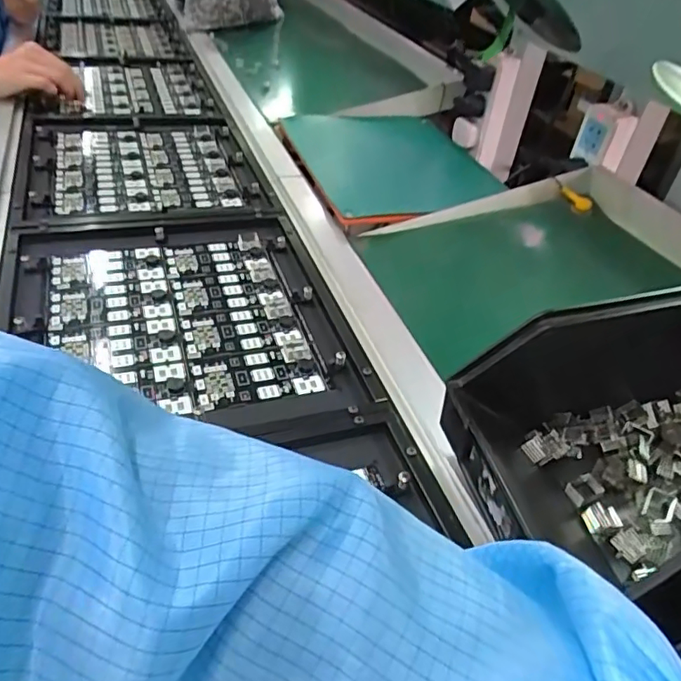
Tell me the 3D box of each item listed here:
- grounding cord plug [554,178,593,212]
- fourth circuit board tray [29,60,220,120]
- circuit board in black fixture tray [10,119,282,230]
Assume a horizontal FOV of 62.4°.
[{"bbox_3d":[0.266,-0.168,0.647,0.051,0.015,0.013,43,50,9],"label":"grounding cord plug"},{"bbox_3d":[-0.343,-0.407,0.897,0.255,0.020,0.327,-7,41,-18],"label":"fourth circuit board tray"},{"bbox_3d":[-0.241,-0.220,0.684,0.265,0.024,0.300,-9,42,-21],"label":"circuit board in black fixture tray"}]

